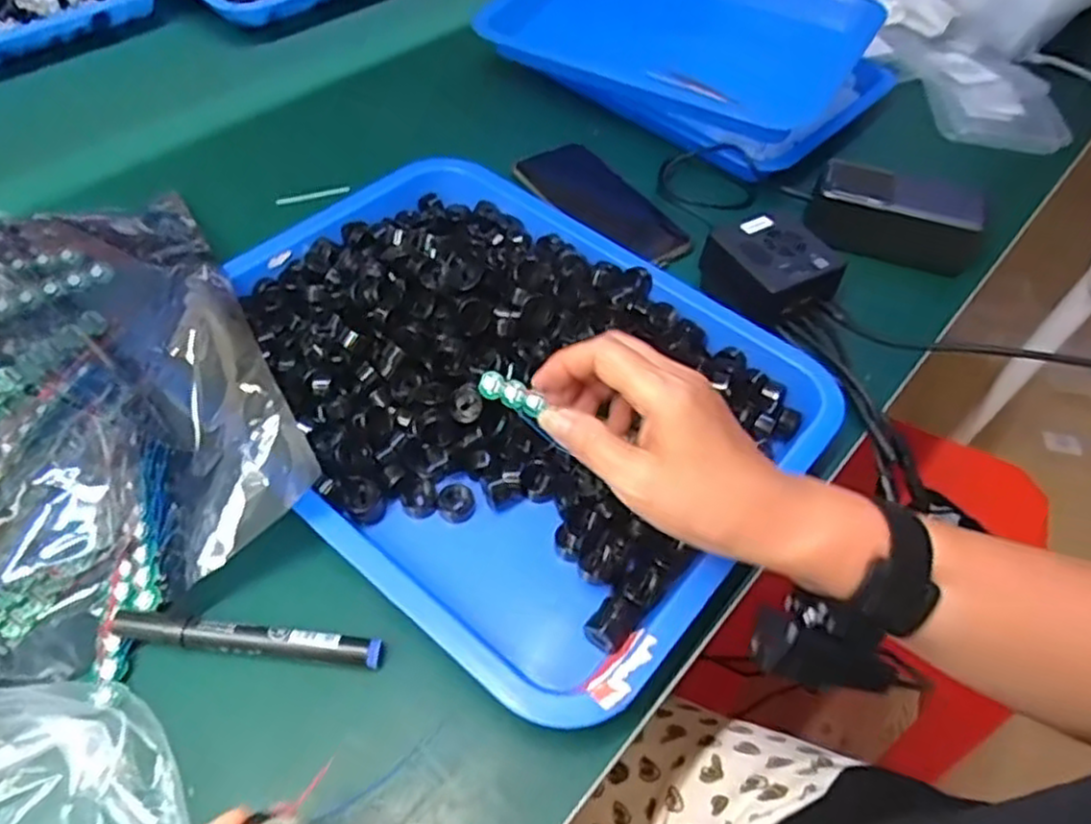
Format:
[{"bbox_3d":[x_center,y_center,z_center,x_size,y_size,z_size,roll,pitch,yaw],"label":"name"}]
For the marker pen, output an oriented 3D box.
[{"bbox_3d":[-0.150,0.116,0.375,0.131,0.016,0.015,6,52,-1],"label":"marker pen"}]

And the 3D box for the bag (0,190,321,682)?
[{"bbox_3d":[-0.283,-0.013,0.424,0.220,0.050,0.313,-23,59,-22],"label":"bag"}]

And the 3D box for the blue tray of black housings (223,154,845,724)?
[{"bbox_3d":[-0.035,-0.032,0.472,0.389,0.056,0.300,36,58,20],"label":"blue tray of black housings"}]

